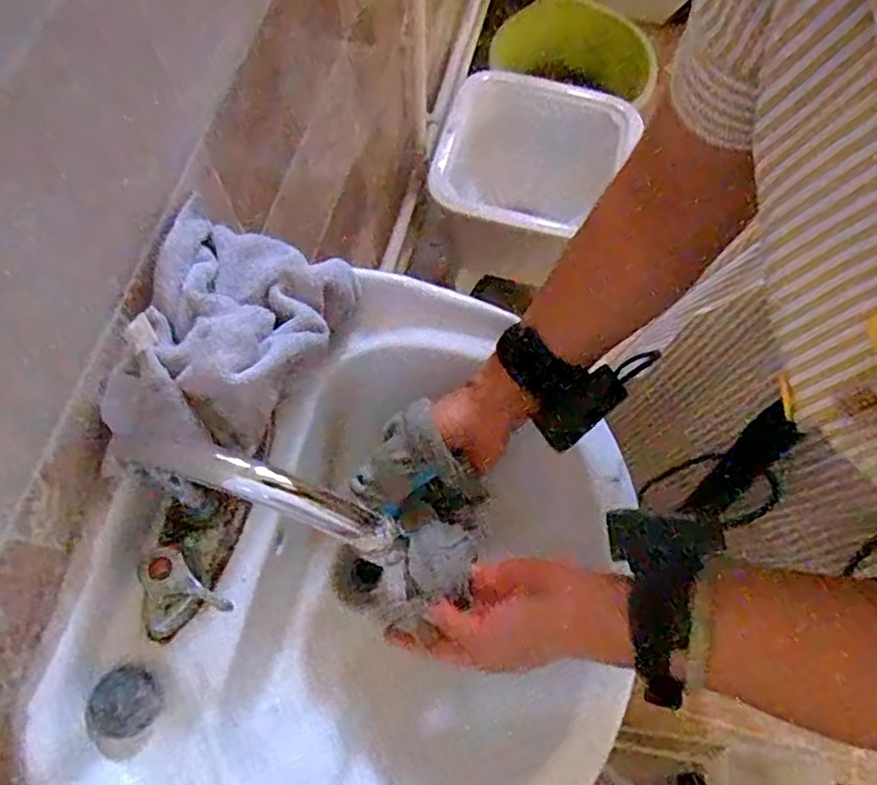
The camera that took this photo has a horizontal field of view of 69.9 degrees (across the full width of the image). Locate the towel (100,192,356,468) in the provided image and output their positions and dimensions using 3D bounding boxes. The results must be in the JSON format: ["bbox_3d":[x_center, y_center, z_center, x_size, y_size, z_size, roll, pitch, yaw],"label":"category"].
[{"bbox_3d":[-0.139,-0.042,0.452,0.126,0.104,0.201,8,69,2],"label":"towel"}]

